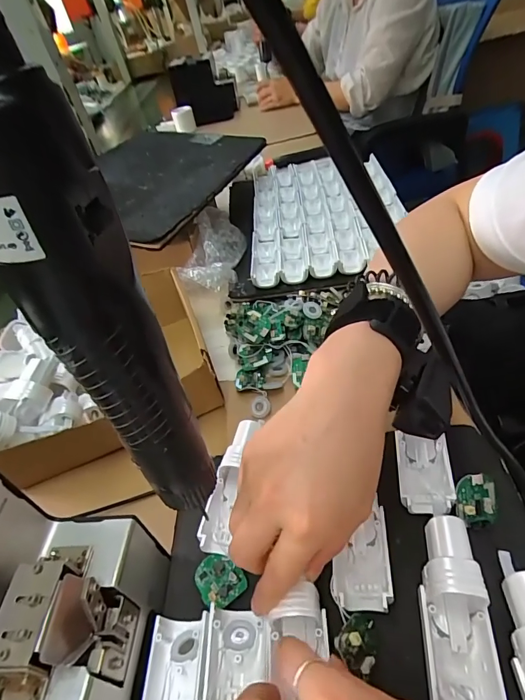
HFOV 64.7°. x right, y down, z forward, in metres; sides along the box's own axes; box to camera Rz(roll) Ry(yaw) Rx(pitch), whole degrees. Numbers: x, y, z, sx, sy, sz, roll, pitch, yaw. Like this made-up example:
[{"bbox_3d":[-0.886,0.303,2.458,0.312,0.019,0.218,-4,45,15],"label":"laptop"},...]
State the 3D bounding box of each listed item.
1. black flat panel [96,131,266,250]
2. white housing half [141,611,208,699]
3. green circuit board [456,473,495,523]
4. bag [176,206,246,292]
[{"bbox_3d":[-0.155,-0.255,0.598,0.220,0.011,0.342,13,47,14],"label":"black flat panel"},{"bbox_3d":[-0.049,0.184,0.234,0.033,0.017,0.057,-8,42,7],"label":"white housing half"},{"bbox_3d":[0.138,0.096,0.268,0.024,0.004,0.031,1,89,-2],"label":"green circuit board"},{"bbox_3d":[-0.063,-0.144,0.553,0.069,0.042,0.169,-3,43,13],"label":"bag"}]

